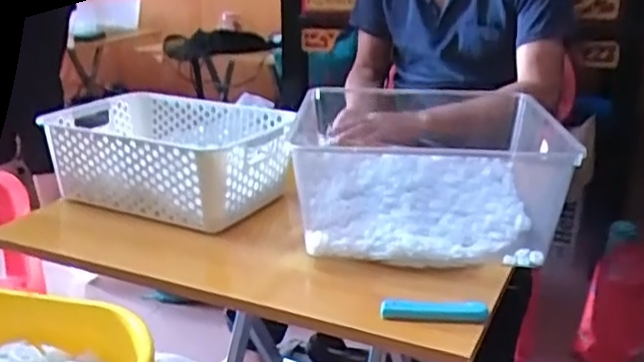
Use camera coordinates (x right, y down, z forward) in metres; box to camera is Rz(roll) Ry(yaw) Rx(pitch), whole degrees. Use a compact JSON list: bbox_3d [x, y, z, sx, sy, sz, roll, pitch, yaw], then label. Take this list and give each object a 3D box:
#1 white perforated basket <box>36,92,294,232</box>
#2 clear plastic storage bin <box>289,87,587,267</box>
[{"bbox_3d":[-0.202,-0.033,0.911,0.324,0.113,0.211,12,21,29],"label":"white perforated basket"},{"bbox_3d":[0.121,-0.012,0.807,0.298,0.130,0.259,4,18,4],"label":"clear plastic storage bin"}]

